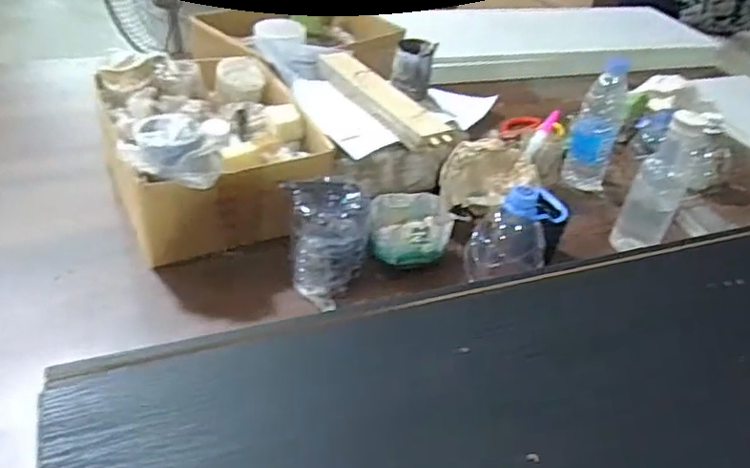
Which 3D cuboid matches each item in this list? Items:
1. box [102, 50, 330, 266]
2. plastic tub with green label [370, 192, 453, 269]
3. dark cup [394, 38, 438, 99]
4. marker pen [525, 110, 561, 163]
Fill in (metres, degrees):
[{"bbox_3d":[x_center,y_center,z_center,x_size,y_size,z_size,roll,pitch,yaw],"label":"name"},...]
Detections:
[{"bbox_3d":[-0.213,-0.116,0.807,0.249,0.164,0.297,-13,43,-23],"label":"box"},{"bbox_3d":[0.043,-0.001,0.782,0.104,0.066,0.083,-2,39,-11],"label":"plastic tub with green label"},{"bbox_3d":[0.059,-0.251,0.924,0.055,0.074,0.053,4,38,-4],"label":"dark cup"},{"bbox_3d":[0.250,-0.149,0.928,0.022,0.018,0.091,31,84,27],"label":"marker pen"}]

